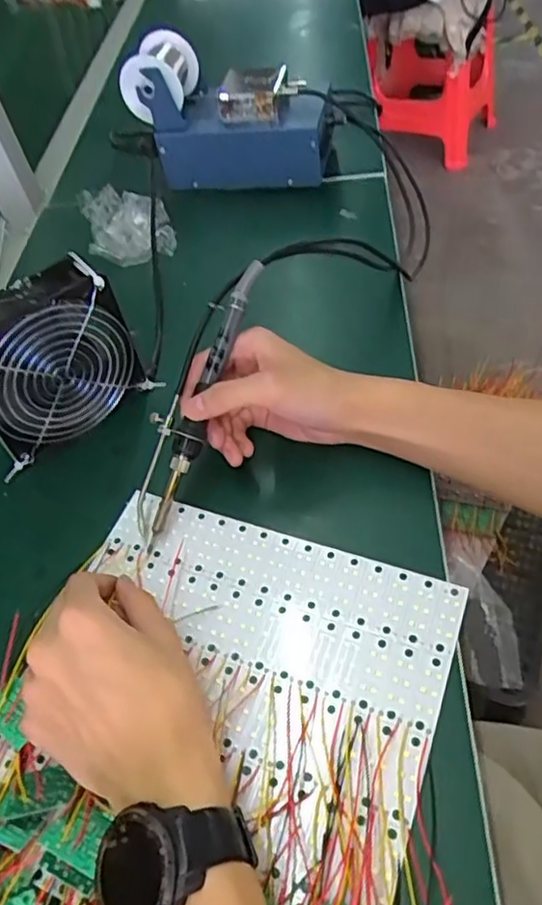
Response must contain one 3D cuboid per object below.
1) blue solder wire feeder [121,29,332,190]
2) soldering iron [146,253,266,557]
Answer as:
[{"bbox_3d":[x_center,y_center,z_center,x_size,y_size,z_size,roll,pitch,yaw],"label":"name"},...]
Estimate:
[{"bbox_3d":[-0.039,-0.361,0.680,0.201,0.129,0.100,6,52,14],"label":"blue solder wire feeder"},{"bbox_3d":[-0.046,-0.037,0.439,0.017,0.015,0.205,18,85,19],"label":"soldering iron"}]

